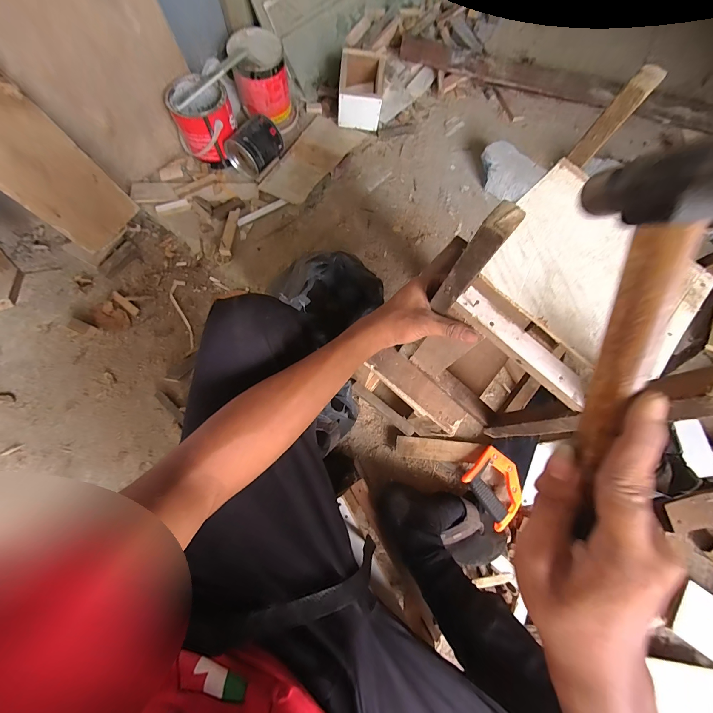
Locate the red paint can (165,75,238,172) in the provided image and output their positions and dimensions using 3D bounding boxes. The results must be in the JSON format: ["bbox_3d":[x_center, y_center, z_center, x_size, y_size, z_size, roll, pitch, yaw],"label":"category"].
[{"bbox_3d":[-0.416,-0.642,0.882,0.157,0.141,0.154,-28,76,-10],"label":"red paint can"}]

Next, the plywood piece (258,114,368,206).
[{"bbox_3d":[-0.129,-0.590,0.947,0.163,0.026,0.332,27,73,6],"label":"plywood piece"}]

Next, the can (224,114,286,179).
[{"bbox_3d":[-0.281,-0.591,0.892,0.100,0.094,0.139,38,74,9],"label":"can"}]

